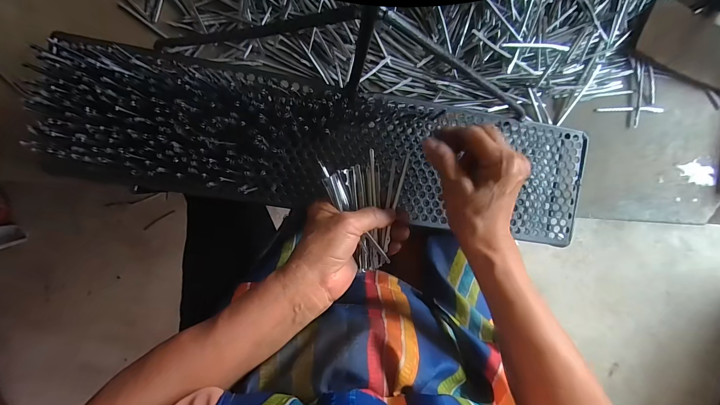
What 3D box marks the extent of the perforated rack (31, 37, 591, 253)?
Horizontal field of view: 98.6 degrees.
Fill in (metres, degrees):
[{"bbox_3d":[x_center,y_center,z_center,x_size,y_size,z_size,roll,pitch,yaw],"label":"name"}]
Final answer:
[{"bbox_3d":[-0.016,-0.055,0.348,0.584,0.042,0.141,6,97,-11],"label":"perforated rack"}]

